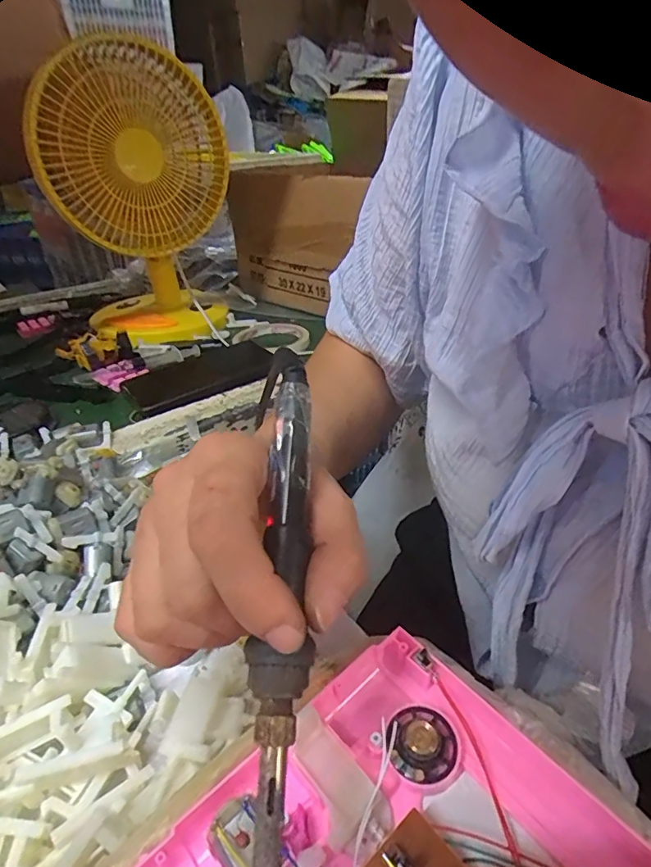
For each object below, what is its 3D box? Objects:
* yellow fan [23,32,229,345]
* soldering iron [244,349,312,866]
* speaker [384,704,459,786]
[{"bbox_3d":[-0.225,-0.287,0.619,0.190,0.305,0.169,-9,33,-10],"label":"yellow fan"},{"bbox_3d":[-0.016,0.051,0.172,0.019,0.017,0.200,1,63,-2],"label":"soldering iron"},{"bbox_3d":[0.039,0.123,0.198,0.027,0.009,0.028,2,31,-1],"label":"speaker"}]

